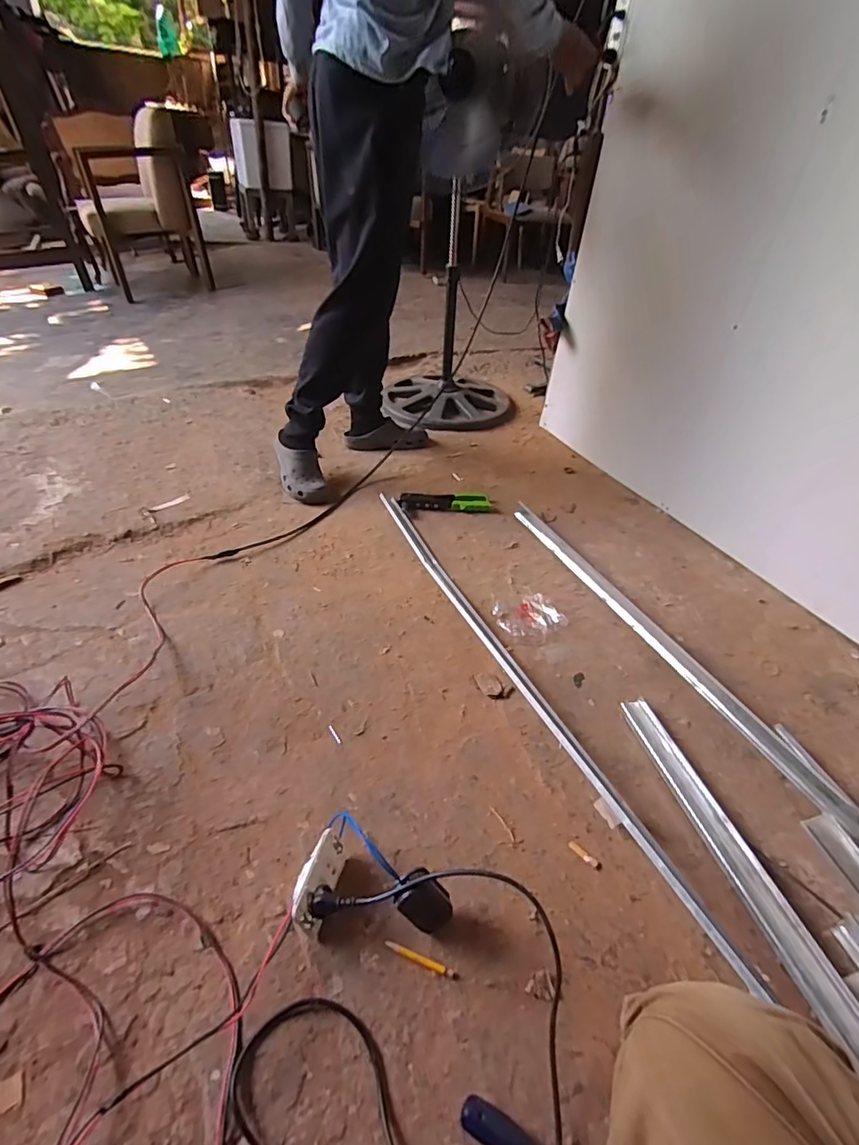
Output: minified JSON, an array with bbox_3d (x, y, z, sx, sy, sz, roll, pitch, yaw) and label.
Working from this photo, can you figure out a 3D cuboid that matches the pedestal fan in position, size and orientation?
[{"bbox_3d":[0.104,-0.965,1.669,0.466,0.945,0.538,3,39,-3],"label":"pedestal fan"}]

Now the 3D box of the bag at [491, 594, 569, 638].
[{"bbox_3d":[0.207,0.088,1.109,0.138,0.019,0.097,-9,41,-16],"label":"bag"}]

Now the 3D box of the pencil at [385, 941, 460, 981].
[{"bbox_3d":[-0.010,0.471,0.644,0.093,0.007,0.011,15,40,13],"label":"pencil"}]

